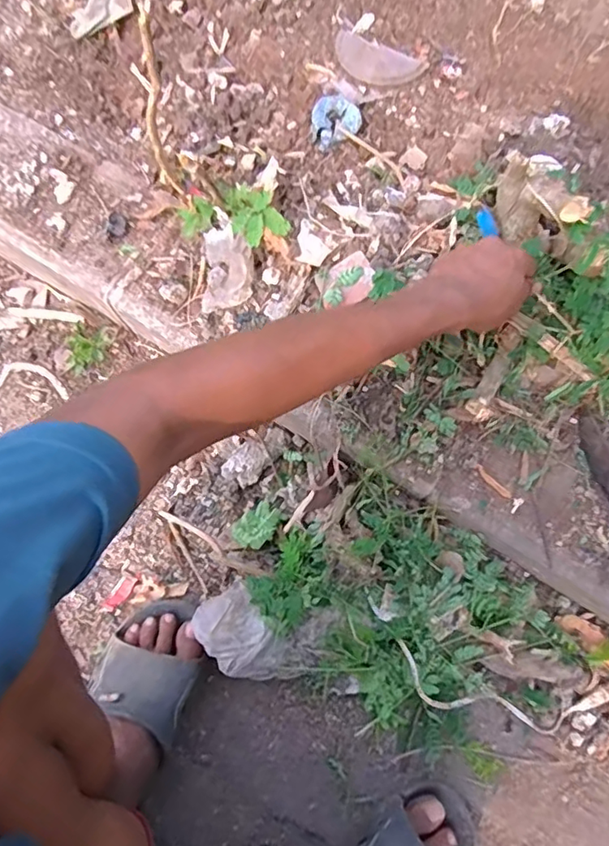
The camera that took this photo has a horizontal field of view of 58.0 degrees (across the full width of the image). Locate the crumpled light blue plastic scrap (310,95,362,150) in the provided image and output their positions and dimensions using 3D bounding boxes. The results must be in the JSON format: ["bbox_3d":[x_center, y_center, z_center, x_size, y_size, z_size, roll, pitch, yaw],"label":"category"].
[{"bbox_3d":[0.035,-0.348,0.638,0.056,0.025,0.050,-33,77,-7],"label":"crumpled light blue plastic scrap"}]

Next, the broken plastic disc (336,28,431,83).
[{"bbox_3d":[0.086,-0.439,0.669,0.115,0.010,0.062,22,77,8],"label":"broken plastic disc"}]

